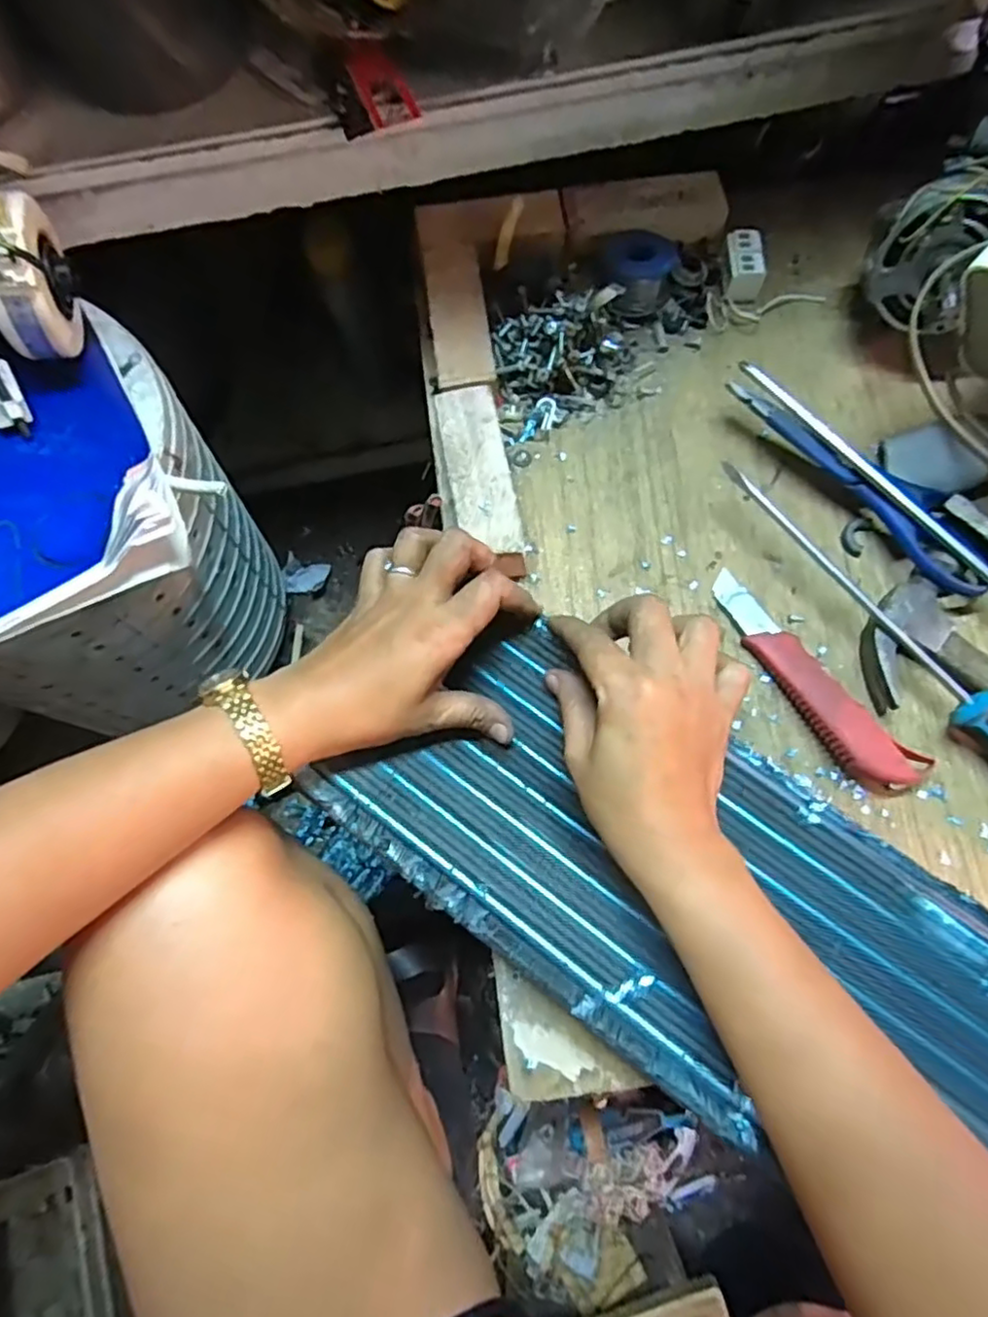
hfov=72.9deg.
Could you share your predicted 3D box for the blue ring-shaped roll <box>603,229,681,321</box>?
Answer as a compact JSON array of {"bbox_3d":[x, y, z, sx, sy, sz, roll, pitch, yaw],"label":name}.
[{"bbox_3d":[0.107,-0.280,0.488,0.048,0.033,0.050,-1,72,2],"label":"blue ring-shaped roll"}]

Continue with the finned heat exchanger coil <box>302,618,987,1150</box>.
[{"bbox_3d":[0.172,0.168,0.327,0.540,0.026,0.169,29,75,10],"label":"finned heat exchanger coil"}]

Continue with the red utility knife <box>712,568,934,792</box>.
[{"bbox_3d":[0.189,0.010,0.399,0.040,0.030,0.160,-33,74,-8],"label":"red utility knife"}]

